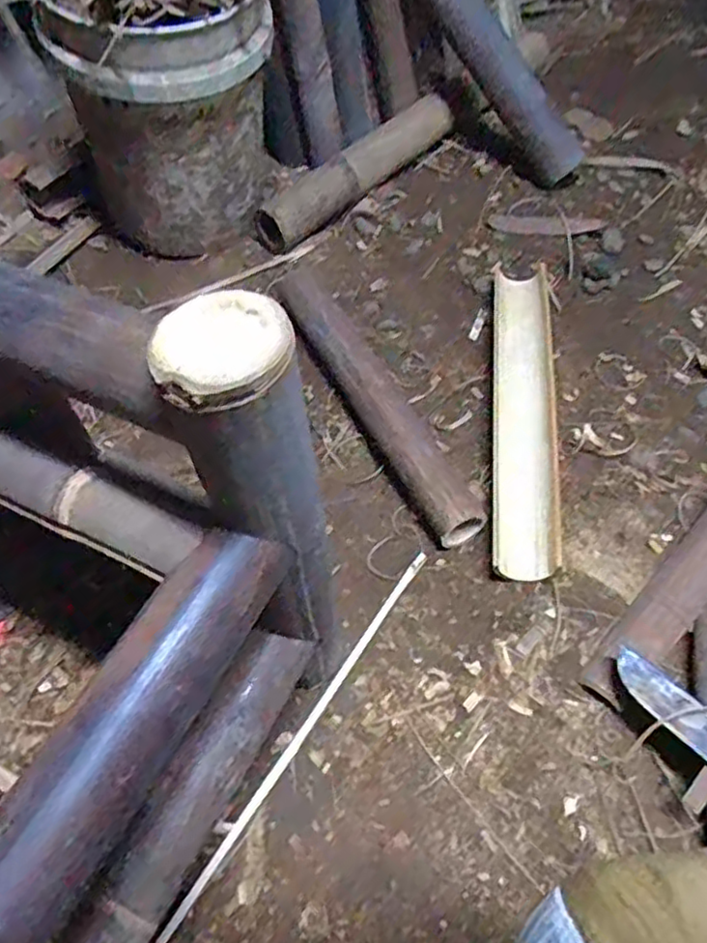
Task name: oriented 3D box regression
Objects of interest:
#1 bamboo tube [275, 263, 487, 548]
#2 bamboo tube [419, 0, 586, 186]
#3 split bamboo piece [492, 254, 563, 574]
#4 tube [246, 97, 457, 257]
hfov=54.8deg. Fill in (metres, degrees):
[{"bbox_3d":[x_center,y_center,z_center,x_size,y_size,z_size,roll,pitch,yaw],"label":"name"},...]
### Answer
[{"bbox_3d":[0.022,-0.109,0.909,0.068,0.071,0.487,-24,56,-12],"label":"bamboo tube"},{"bbox_3d":[0.221,-0.669,1.107,0.082,0.093,0.441,-37,94,-21],"label":"bamboo tube"},{"bbox_3d":[0.221,-0.097,0.882,0.086,0.062,0.477,5,55,8],"label":"split bamboo piece"},{"bbox_3d":[0.007,-0.512,1.152,0.086,0.093,0.420,36,65,26],"label":"tube"}]

